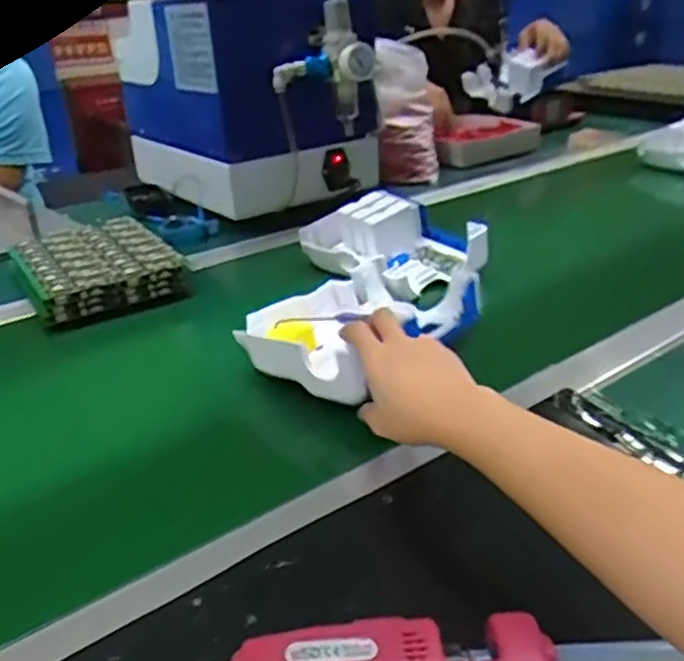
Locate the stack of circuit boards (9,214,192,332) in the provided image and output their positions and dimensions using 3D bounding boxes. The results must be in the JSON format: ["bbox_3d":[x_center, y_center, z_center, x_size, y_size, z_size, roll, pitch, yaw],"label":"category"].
[{"bbox_3d":[-0.279,-0.073,0.775,0.151,0.040,0.186,-18,33,-30],"label":"stack of circuit boards"}]

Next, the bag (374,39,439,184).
[{"bbox_3d":[0.102,-0.351,1.116,0.107,0.226,0.071,-4,-6,-6],"label":"bag"}]

